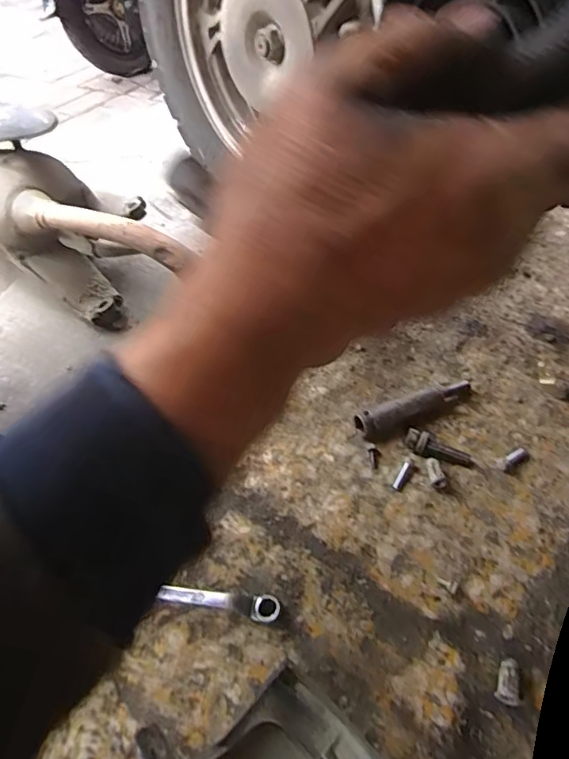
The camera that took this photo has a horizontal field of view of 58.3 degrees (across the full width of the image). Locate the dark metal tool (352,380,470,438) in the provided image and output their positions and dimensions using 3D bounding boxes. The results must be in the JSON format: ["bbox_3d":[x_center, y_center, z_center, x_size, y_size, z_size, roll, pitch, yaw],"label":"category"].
[{"bbox_3d":[0.120,0.022,0.457,0.117,0.026,0.020,-21,49,-16],"label":"dark metal tool"}]

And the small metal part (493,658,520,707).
[{"bbox_3d":[0.136,0.185,0.313,0.013,0.010,0.023,8,47,11],"label":"small metal part"}]

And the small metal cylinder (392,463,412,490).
[{"bbox_3d":[0.096,0.077,0.414,0.009,0.007,0.027,22,51,23],"label":"small metal cylinder"}]

